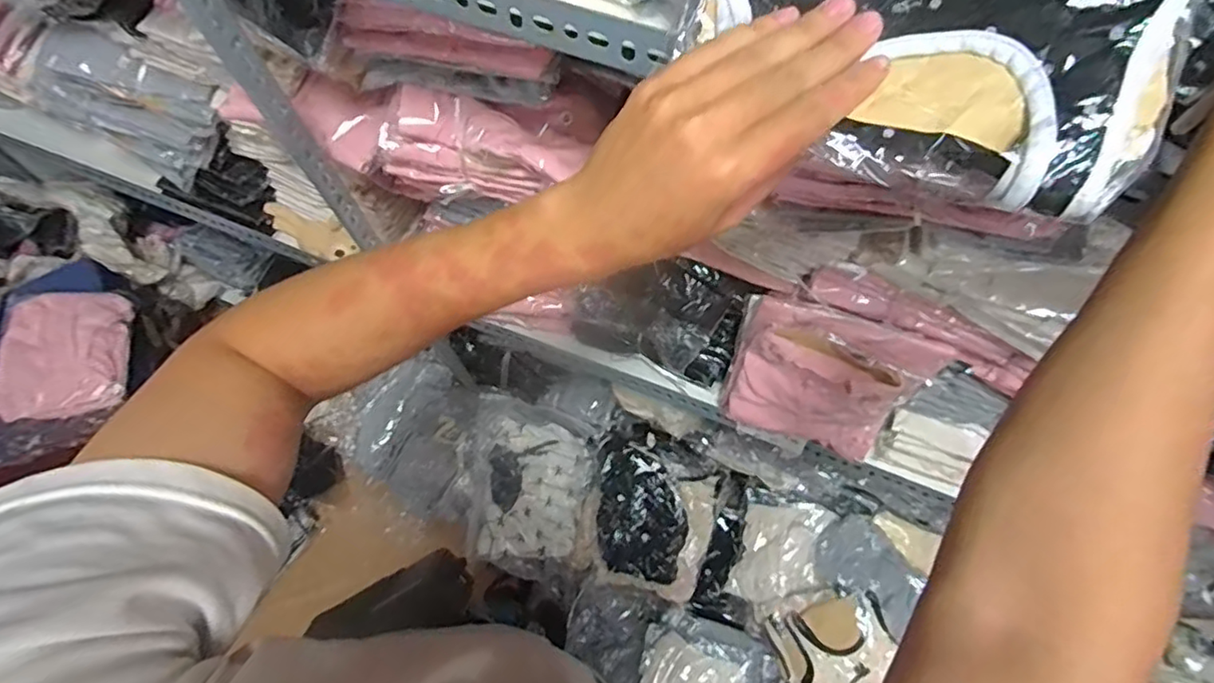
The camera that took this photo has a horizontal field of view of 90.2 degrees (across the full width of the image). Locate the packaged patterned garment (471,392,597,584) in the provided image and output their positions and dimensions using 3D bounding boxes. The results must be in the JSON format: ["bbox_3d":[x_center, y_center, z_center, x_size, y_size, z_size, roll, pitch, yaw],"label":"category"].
[{"bbox_3d":[-0.139,0.298,1.260,0.294,0.040,0.345,7,77,-12],"label":"packaged patterned garment"}]

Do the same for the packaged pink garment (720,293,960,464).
[{"bbox_3d":[0.273,0.064,0.782,0.228,0.258,0.055,17,52,12],"label":"packaged pink garment"}]

